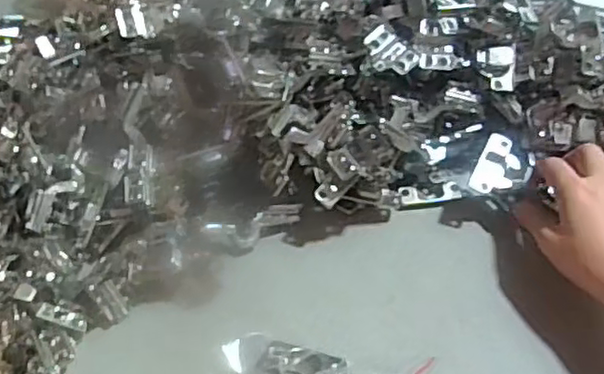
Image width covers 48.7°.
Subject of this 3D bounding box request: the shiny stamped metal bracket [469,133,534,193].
[{"bbox_3d":[0.177,-0.016,0.589,0.047,0.015,0.057,17,67,14],"label":"shiny stamped metal bracket"}]

